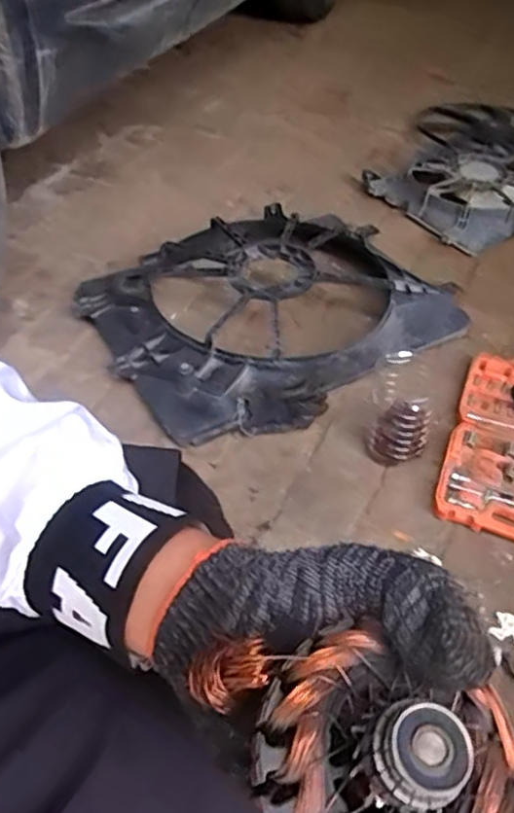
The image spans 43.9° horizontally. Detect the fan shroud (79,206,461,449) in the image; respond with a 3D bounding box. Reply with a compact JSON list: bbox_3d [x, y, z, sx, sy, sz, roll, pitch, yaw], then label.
[{"bbox_3d":[0.037,-0.212,1.245,0.675,0.103,0.536,-26,52,-23],"label":"fan shroud"}]

